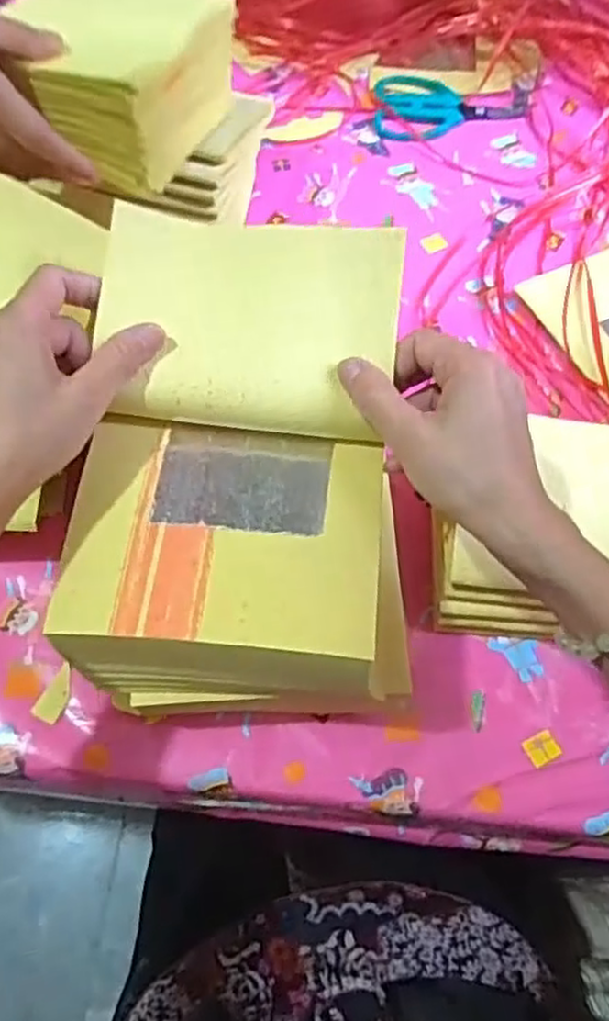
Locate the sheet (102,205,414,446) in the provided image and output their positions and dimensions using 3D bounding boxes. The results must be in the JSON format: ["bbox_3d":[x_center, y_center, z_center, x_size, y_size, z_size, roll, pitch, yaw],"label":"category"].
[{"bbox_3d":[-0.029,-0.108,0.394,0.155,0.036,0.109,8,69,0],"label":"sheet"}]

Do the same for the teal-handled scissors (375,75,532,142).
[{"bbox_3d":[0.146,-0.394,0.722,0.150,0.008,0.086,6,69,-1],"label":"teal-handled scissors"}]

